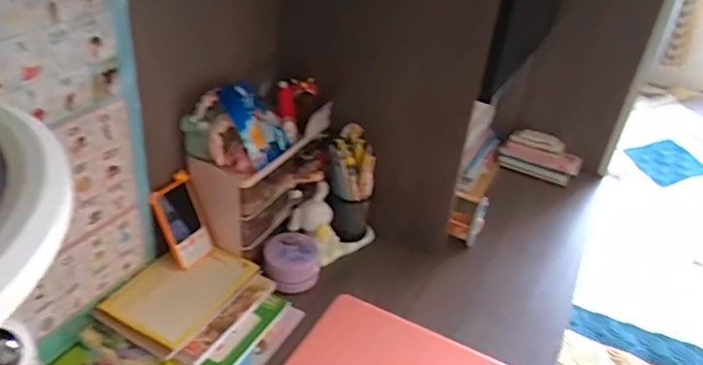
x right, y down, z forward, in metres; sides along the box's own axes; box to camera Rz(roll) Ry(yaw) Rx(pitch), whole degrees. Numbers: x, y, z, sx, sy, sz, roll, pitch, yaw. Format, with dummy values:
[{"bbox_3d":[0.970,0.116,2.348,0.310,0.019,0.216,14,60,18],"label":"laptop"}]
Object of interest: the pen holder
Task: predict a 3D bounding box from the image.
[{"bbox_3d":[-0.004,0.001,0.894,0.072,0.163,0.073,5,34,-3],"label":"pen holder"}]

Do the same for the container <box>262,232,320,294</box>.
[{"bbox_3d":[-0.091,0.119,0.844,0.084,0.058,0.084,5,34,-3],"label":"container"}]

